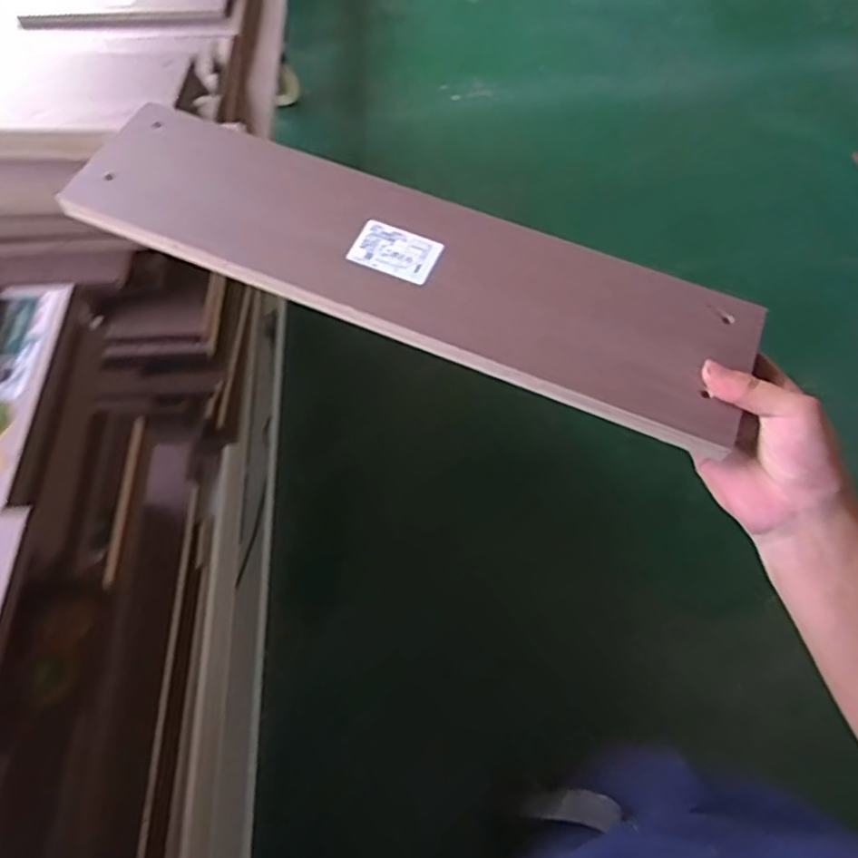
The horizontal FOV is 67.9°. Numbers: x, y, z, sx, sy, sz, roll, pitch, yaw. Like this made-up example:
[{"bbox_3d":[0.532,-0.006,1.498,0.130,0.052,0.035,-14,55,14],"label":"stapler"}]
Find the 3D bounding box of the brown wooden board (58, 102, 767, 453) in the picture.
[{"bbox_3d":[-0.020,-0.126,0.467,0.501,0.024,0.122,22,64,9],"label":"brown wooden board"}]

